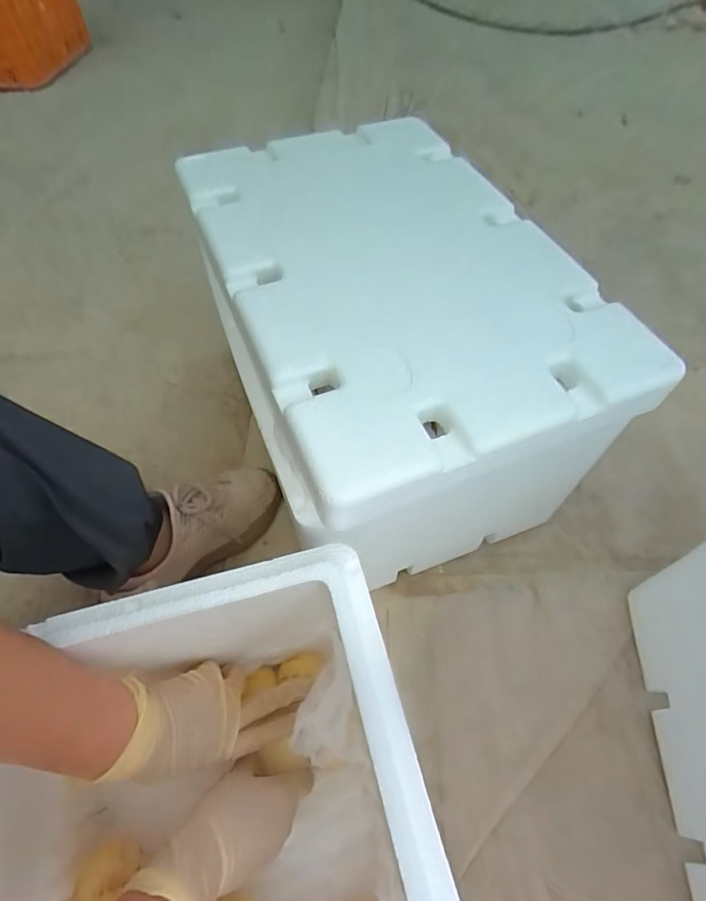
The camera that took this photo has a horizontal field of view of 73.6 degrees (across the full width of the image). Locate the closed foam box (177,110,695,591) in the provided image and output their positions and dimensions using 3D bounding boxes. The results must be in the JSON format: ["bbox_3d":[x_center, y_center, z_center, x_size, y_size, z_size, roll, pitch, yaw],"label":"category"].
[{"bbox_3d":[0.029,-0.108,0.515,0.298,0.254,0.435,-19,58,-10],"label":"closed foam box"}]

